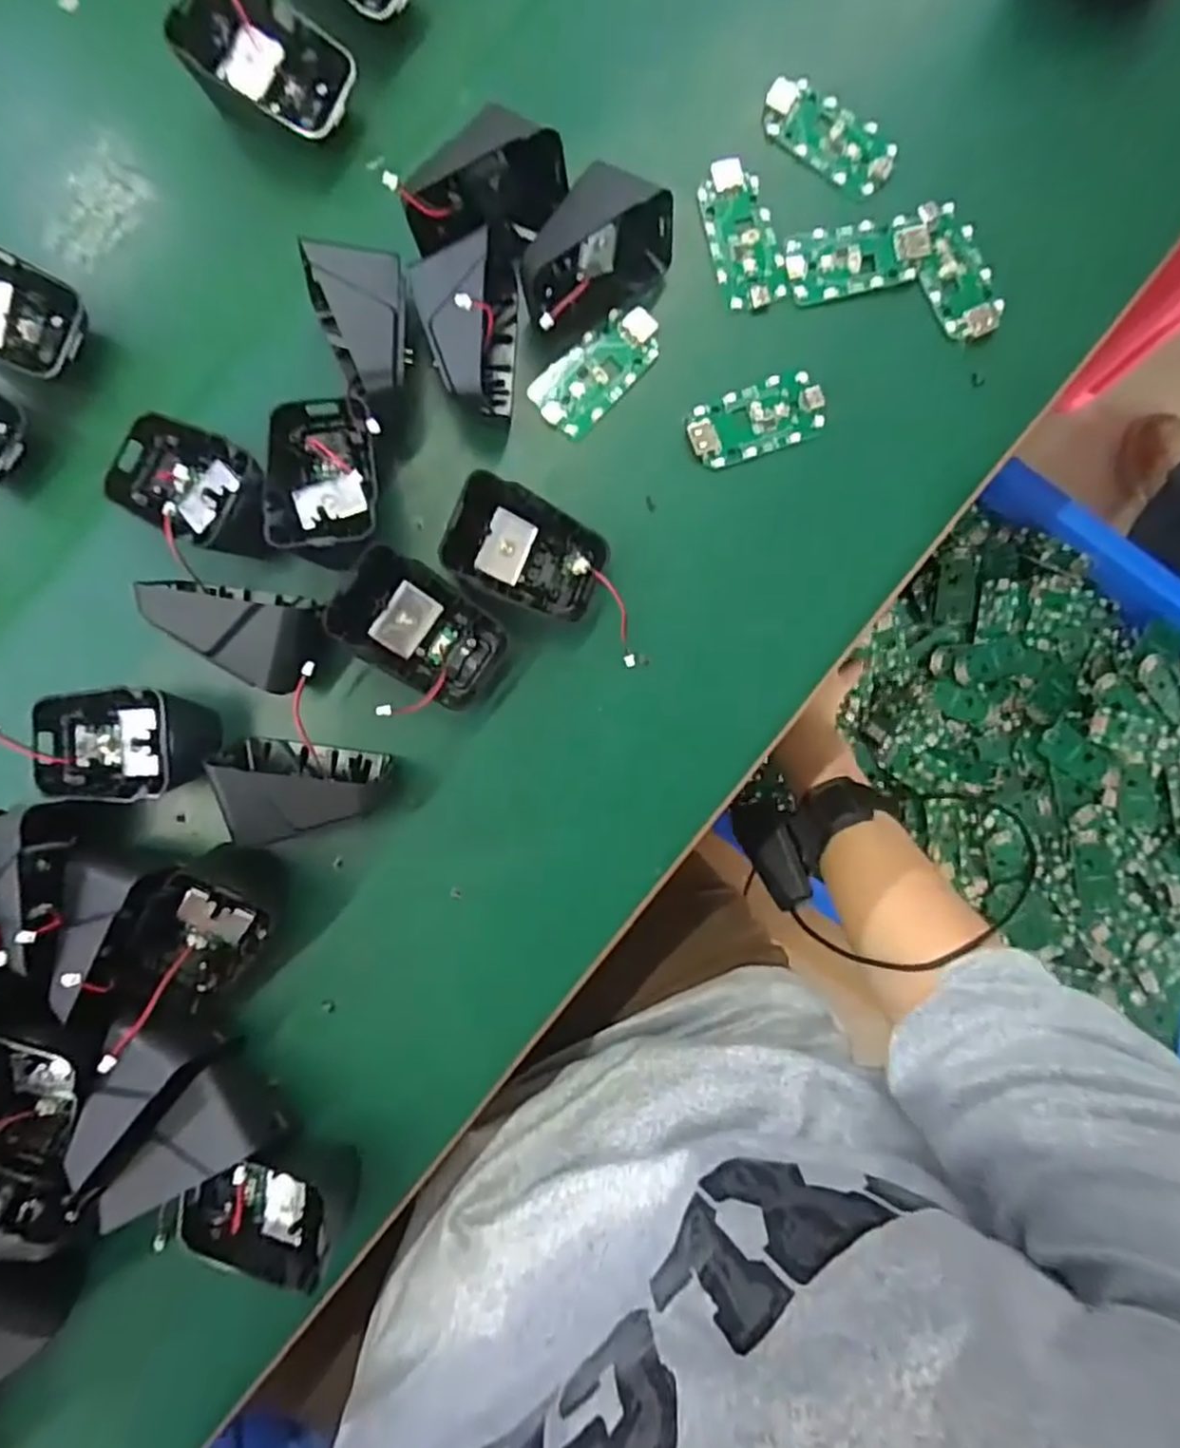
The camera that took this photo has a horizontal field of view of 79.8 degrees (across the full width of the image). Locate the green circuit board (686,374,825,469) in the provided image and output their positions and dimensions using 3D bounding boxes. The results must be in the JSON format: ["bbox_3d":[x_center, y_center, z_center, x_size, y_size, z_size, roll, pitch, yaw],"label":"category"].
[{"bbox_3d":[0.076,-0.140,0.324,0.063,0.005,0.030,-19,88,-1],"label":"green circuit board"}]

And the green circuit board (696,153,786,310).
[{"bbox_3d":[0.070,-0.225,0.324,0.031,0.005,0.065,-16,88,-1],"label":"green circuit board"}]

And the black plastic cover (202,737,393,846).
[{"bbox_3d":[-0.117,0.025,0.296,0.063,0.044,0.042,-8,88,-1],"label":"black plastic cover"}]

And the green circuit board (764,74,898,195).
[{"bbox_3d":[0.111,-0.273,0.327,0.065,0.004,0.029,31,88,1],"label":"green circuit board"}]

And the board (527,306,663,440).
[{"bbox_3d":[0.004,-0.162,0.322,0.031,0.004,0.065,45,88,1],"label":"board"}]

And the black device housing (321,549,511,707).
[{"bbox_3d":[-0.071,-0.039,0.299,0.061,0.043,0.044,34,88,1],"label":"black device housing"}]

